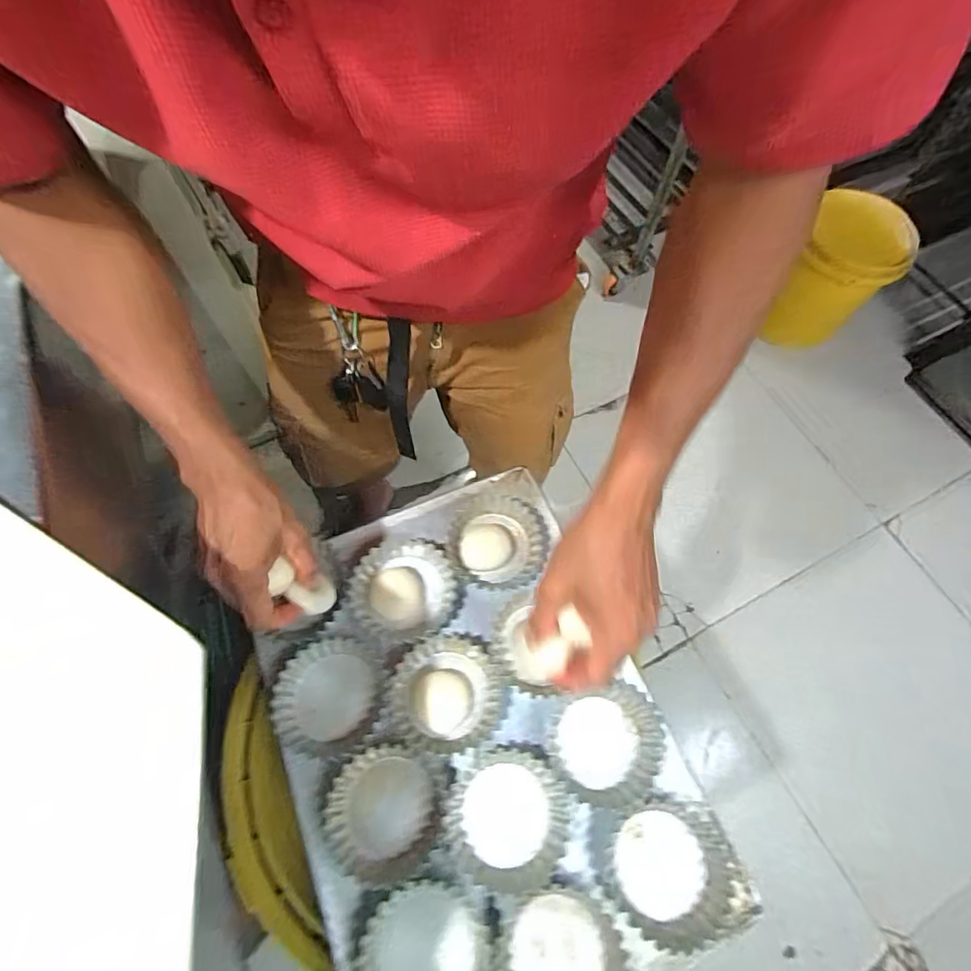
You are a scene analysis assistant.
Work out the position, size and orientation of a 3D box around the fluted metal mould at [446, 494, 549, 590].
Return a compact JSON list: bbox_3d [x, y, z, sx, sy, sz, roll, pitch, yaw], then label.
[{"bbox_3d":[0.013,0.062,0.515,0.099,0.029,0.097,0,66,-1],"label":"fluted metal mould"}]

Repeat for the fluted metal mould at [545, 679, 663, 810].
[{"bbox_3d":[0.110,0.234,0.448,0.094,0.030,0.100,0,66,-1],"label":"fluted metal mould"}]

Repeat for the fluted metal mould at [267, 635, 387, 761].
[{"bbox_3d":[-0.141,0.197,0.456,0.100,0.032,0.098,-2,66,-2],"label":"fluted metal mould"}]

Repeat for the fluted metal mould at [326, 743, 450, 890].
[{"bbox_3d":[-0.083,0.276,0.416,0.095,0.035,0.094,0,66,-1],"label":"fluted metal mould"}]

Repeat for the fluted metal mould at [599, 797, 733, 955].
[{"bbox_3d":[0.151,0.319,0.406,0.100,0.025,0.094,0,66,-1],"label":"fluted metal mould"}]

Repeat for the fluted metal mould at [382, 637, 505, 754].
[{"bbox_3d":[-0.039,0.195,0.456,0.106,0.032,0.097,0,66,-1],"label":"fluted metal mould"}]

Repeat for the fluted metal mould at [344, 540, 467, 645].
[{"bbox_3d":[-0.080,0.106,0.489,0.108,0.027,0.096,-7,67,-4],"label":"fluted metal mould"}]

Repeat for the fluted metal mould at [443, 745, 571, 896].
[{"bbox_3d":[0.020,0.285,0.419,0.101,0.033,0.098,0,66,-1],"label":"fluted metal mould"}]

